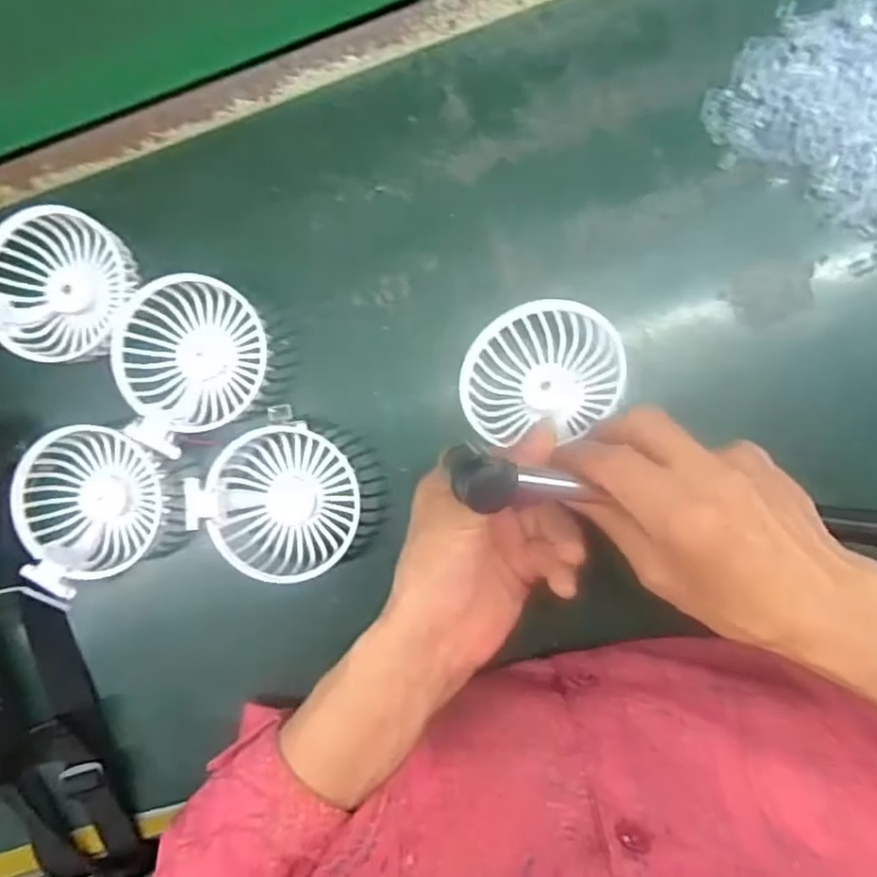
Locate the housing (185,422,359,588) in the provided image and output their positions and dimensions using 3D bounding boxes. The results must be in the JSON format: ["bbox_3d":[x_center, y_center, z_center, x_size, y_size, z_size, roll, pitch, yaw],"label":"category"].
[{"bbox_3d":[-0.093,0.038,0.392,0.088,0.030,0.083,0,91,4],"label":"housing"}]

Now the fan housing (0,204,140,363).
[{"bbox_3d":[-0.227,-0.091,0.395,0.088,0.031,0.088,9,92,4],"label":"fan housing"}]

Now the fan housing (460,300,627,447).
[{"bbox_3d":[0.059,-0.038,0.372,0.089,0.020,0.075,-4,78,5],"label":"fan housing"}]

